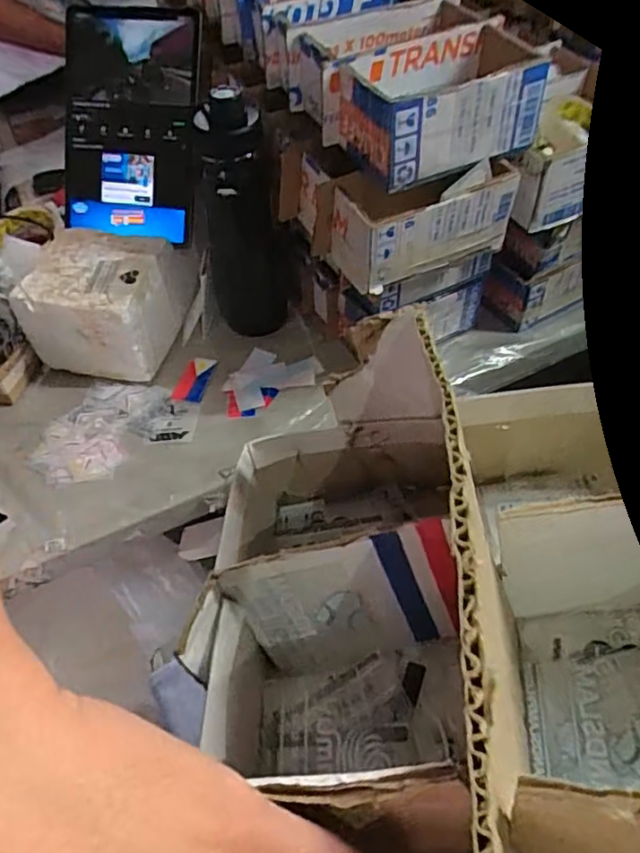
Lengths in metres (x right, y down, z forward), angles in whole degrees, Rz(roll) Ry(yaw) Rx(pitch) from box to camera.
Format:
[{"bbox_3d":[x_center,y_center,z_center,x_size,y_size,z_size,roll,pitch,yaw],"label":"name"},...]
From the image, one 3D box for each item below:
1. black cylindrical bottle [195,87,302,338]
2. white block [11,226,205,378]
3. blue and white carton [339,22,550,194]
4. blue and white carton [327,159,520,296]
[{"bbox_3d":[-0.084,-0.225,0.676,0.097,0.275,0.080,2,51,4],"label":"black cylindrical bottle"},{"bbox_3d":[-0.240,-0.140,0.713,0.163,0.118,0.136,9,52,9],"label":"white block"},{"bbox_3d":[0.110,-0.280,0.527,0.173,0.070,0.110,-28,56,-19],"label":"blue and white carton"},{"bbox_3d":[0.089,-0.194,0.561,0.162,0.087,0.078,-22,54,-15],"label":"blue and white carton"}]

